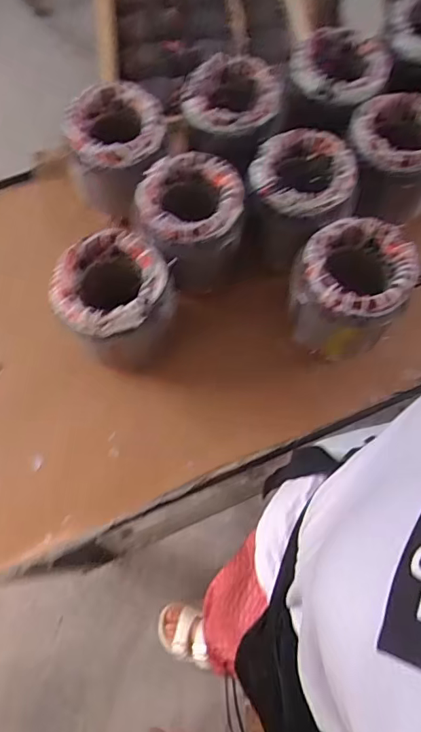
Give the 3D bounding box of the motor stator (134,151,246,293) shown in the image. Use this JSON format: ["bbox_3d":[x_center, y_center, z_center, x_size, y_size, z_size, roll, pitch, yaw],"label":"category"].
[{"bbox_3d":[-0.026,-0.199,0.691,0.137,0.132,0.138,0,69,0],"label":"motor stator"}]

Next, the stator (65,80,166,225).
[{"bbox_3d":[-0.137,-0.326,0.725,0.157,0.120,0.128,-7,69,-3],"label":"stator"}]

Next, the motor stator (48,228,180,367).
[{"bbox_3d":[-0.123,-0.082,0.657,0.136,0.149,0.128,0,69,0],"label":"motor stator"}]

